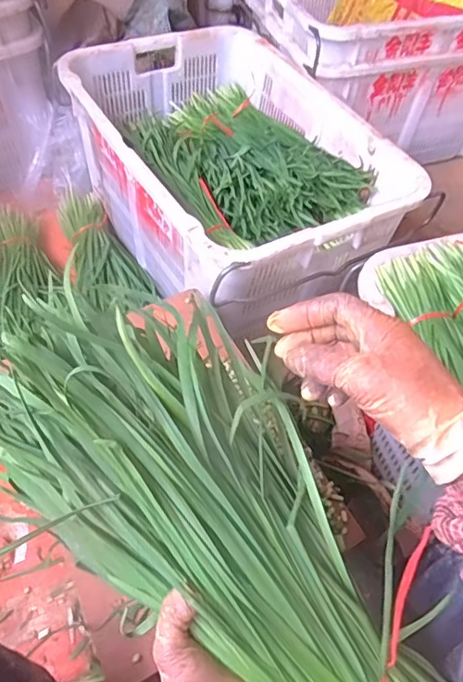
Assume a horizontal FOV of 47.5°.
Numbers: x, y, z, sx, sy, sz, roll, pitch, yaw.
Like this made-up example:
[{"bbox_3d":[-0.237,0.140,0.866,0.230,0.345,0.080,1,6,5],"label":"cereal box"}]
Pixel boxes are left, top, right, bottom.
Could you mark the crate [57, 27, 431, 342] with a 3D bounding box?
[{"bbox_3d":[-0.009,-0.365,1.112,0.477,0.296,0.707,-25,60,-21],"label":"crate"}]

